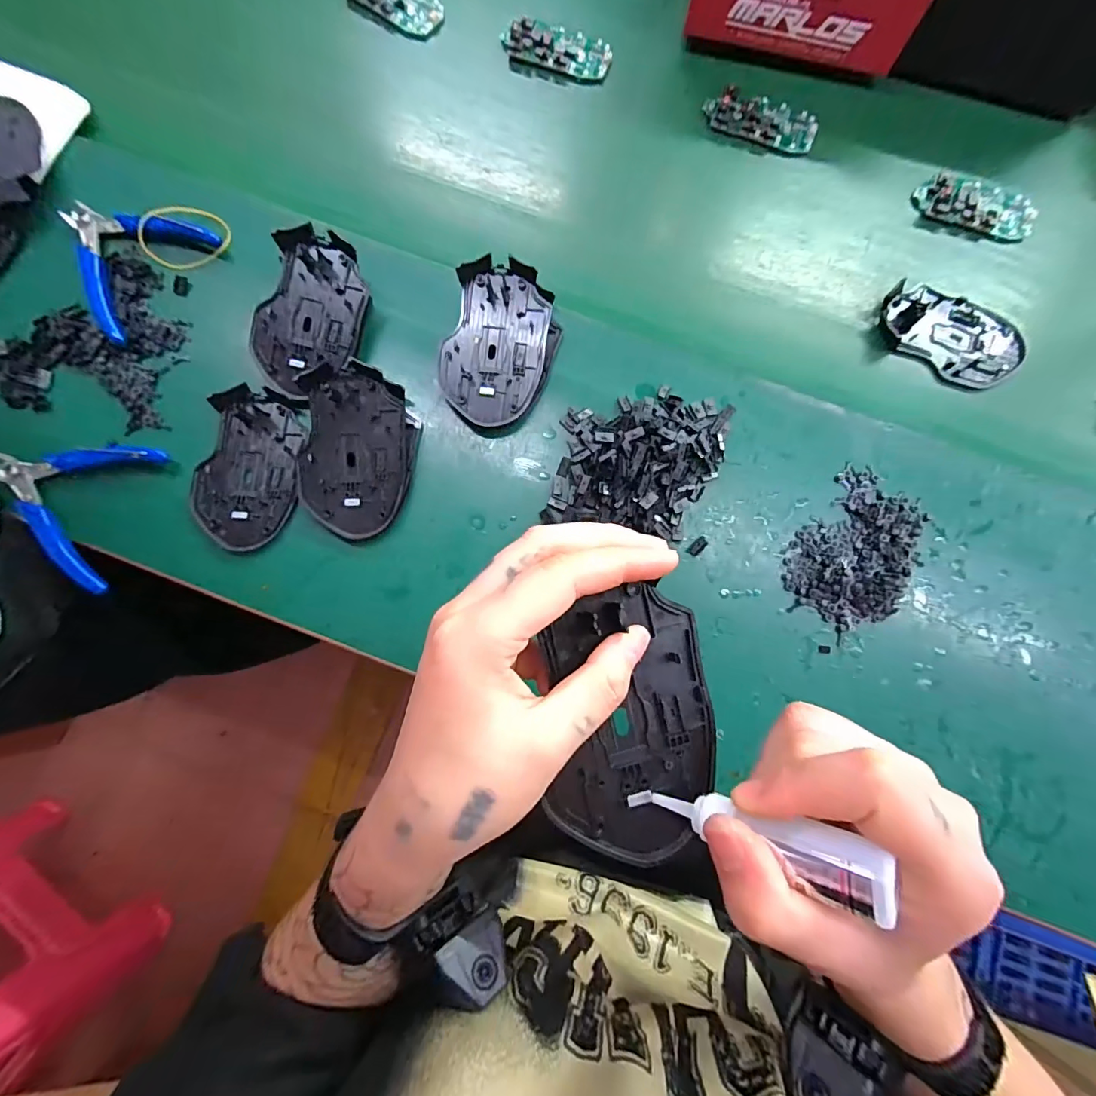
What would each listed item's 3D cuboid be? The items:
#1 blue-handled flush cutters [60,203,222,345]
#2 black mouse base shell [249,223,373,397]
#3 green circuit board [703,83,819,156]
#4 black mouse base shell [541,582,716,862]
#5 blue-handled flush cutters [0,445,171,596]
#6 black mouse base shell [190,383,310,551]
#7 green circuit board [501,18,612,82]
[{"bbox_3d":[-0.329,-0.228,0.361,0.104,0.017,0.109,37,80,7],"label":"blue-handled flush cutters"},{"bbox_3d":[-0.173,-0.170,0.345,0.075,0.012,0.111,14,94,-5],"label":"black mouse base shell"},{"bbox_3d":[0.186,-0.374,0.413,0.096,0.014,0.044,14,79,1],"label":"green circuit board"},{"bbox_3d":[0.034,0.069,0.194,0.066,0.014,0.103,0,79,-1],"label":"black mouse base shell"},{"bbox_3d":[-0.345,-0.037,0.337,0.111,0.012,0.105,19,79,2],"label":"blue-handled flush cutters"},{"bbox_3d":[-0.216,-0.057,0.346,0.072,0.019,0.113,9,79,0],"label":"black mouse base shell"},{"bbox_3d":[0.008,-0.447,0.423,0.096,0.015,0.043,12,79,1],"label":"green circuit board"}]

